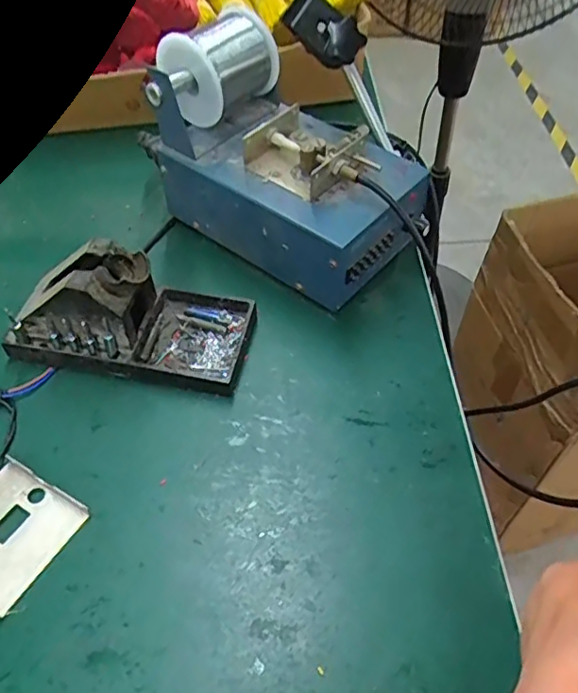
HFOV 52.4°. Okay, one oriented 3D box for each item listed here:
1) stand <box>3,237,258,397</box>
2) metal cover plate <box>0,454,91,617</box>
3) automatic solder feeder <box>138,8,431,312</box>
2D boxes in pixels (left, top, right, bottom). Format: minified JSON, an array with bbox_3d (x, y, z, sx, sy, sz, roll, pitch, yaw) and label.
[{"bbox_3d":[-0.108,-0.029,0.401,0.158,0.070,0.080,10,52,8],"label":"stand"},{"bbox_3d":[-0.163,0.106,0.337,0.066,0.008,0.069,25,55,19],"label":"metal cover plate"},{"bbox_3d":[0.001,-0.146,0.458,0.202,0.132,0.124,33,58,24],"label":"automatic solder feeder"}]

